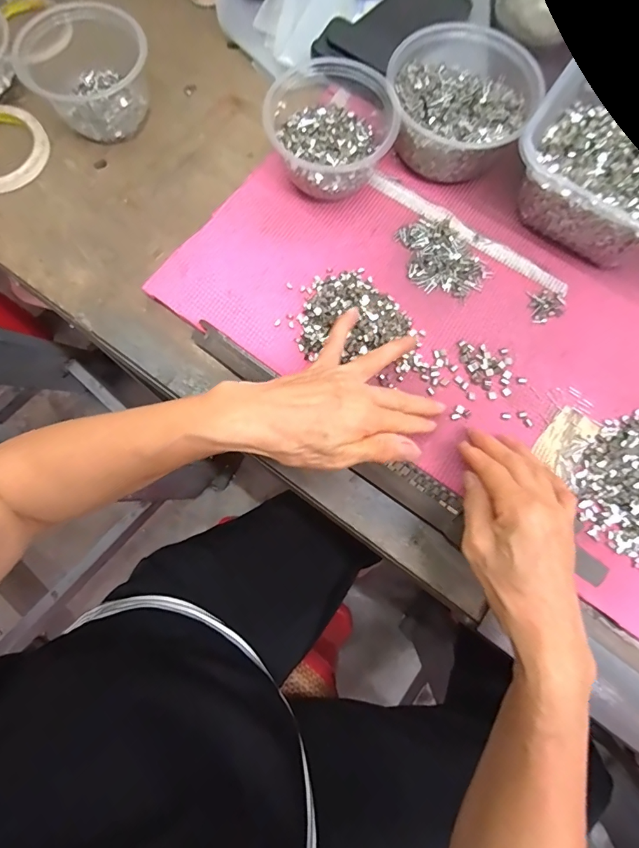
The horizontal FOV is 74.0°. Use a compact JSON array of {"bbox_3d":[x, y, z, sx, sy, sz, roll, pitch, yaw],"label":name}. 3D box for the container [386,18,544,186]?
[{"bbox_3d":[0.134,-0.306,0.403,0.127,0.069,0.138,0,77,-1],"label":"container"}]

